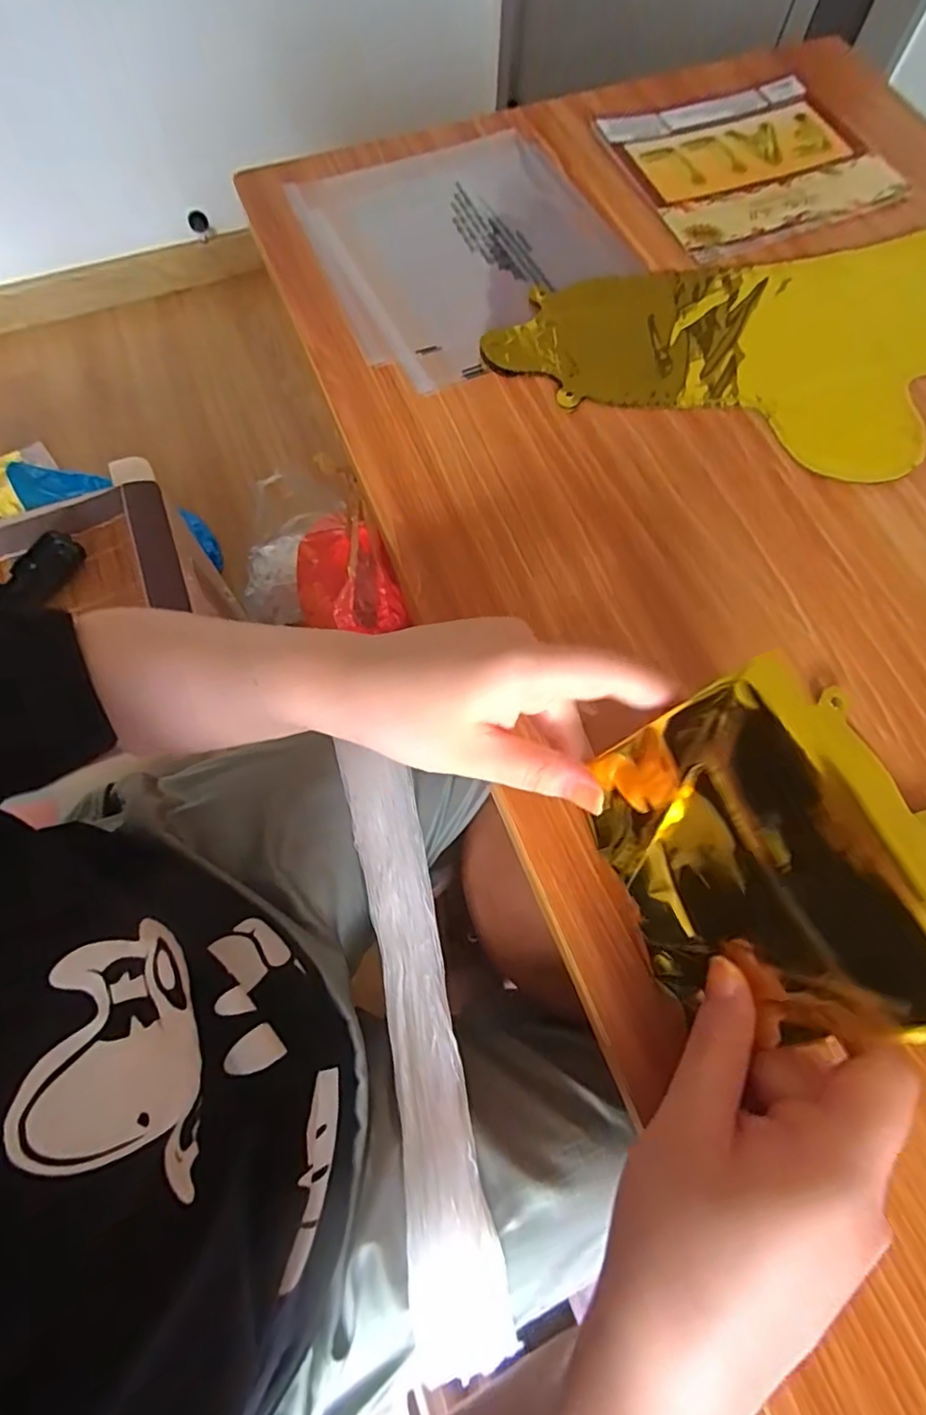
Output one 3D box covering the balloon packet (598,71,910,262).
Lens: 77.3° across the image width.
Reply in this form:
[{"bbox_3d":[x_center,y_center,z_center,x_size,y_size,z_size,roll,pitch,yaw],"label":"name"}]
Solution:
[{"bbox_3d":[0.221,-0.423,0.449,0.181,0.007,0.162,-21,72,-7],"label":"balloon packet"}]

